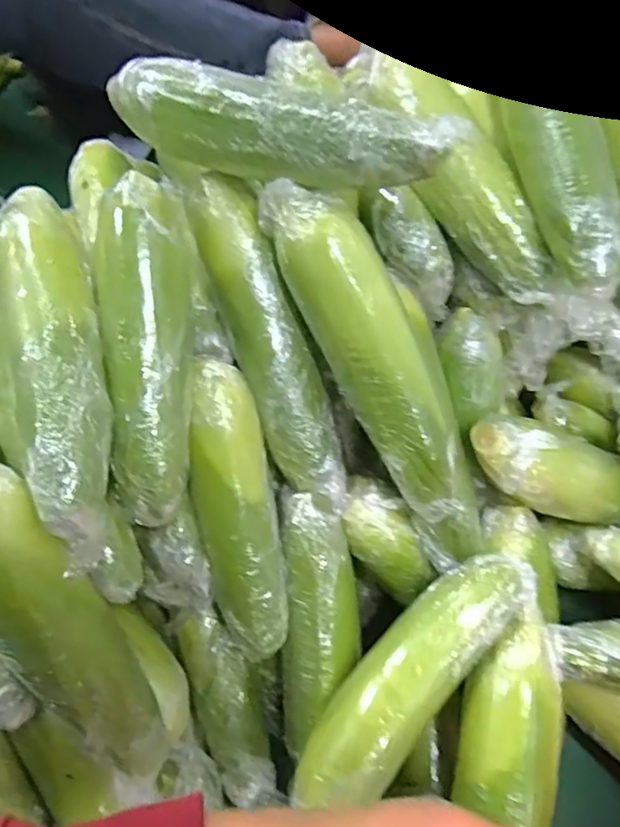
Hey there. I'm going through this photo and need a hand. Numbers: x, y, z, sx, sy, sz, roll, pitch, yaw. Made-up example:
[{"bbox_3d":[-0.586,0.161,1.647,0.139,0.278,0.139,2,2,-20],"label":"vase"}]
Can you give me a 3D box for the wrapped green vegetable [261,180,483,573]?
[{"bbox_3d":[0.053,-0.021,0.390,0.063,0.050,0.270,-31,103,-19],"label":"wrapped green vegetable"}]

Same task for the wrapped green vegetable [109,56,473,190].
[{"bbox_3d":[-0.024,-0.163,0.370,0.217,0.058,0.048,19,59,12],"label":"wrapped green vegetable"}]

